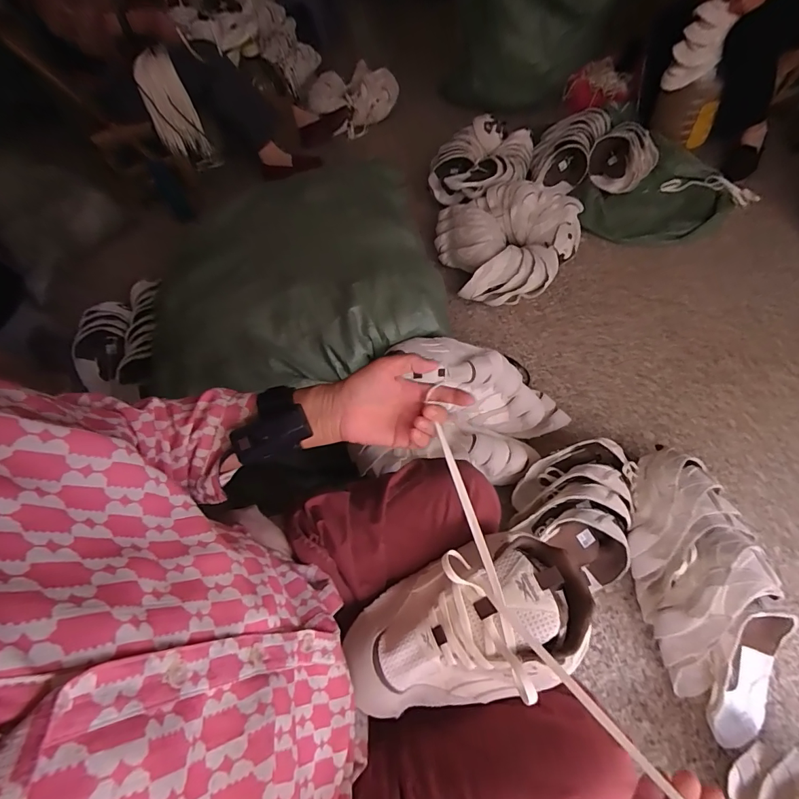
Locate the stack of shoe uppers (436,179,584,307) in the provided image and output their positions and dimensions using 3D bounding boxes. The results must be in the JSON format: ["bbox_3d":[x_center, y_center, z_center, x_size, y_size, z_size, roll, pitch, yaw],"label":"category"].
[{"bbox_3d":[0.312,-0.463,1.177,0.382,0.145,0.362,-12,59,-4],"label":"stack of shoe uppers"}]

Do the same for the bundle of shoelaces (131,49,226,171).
[{"bbox_3d":[-0.732,-0.911,1.359,0.154,0.404,0.039,-1,74,0],"label":"bundle of shoelaces"}]

